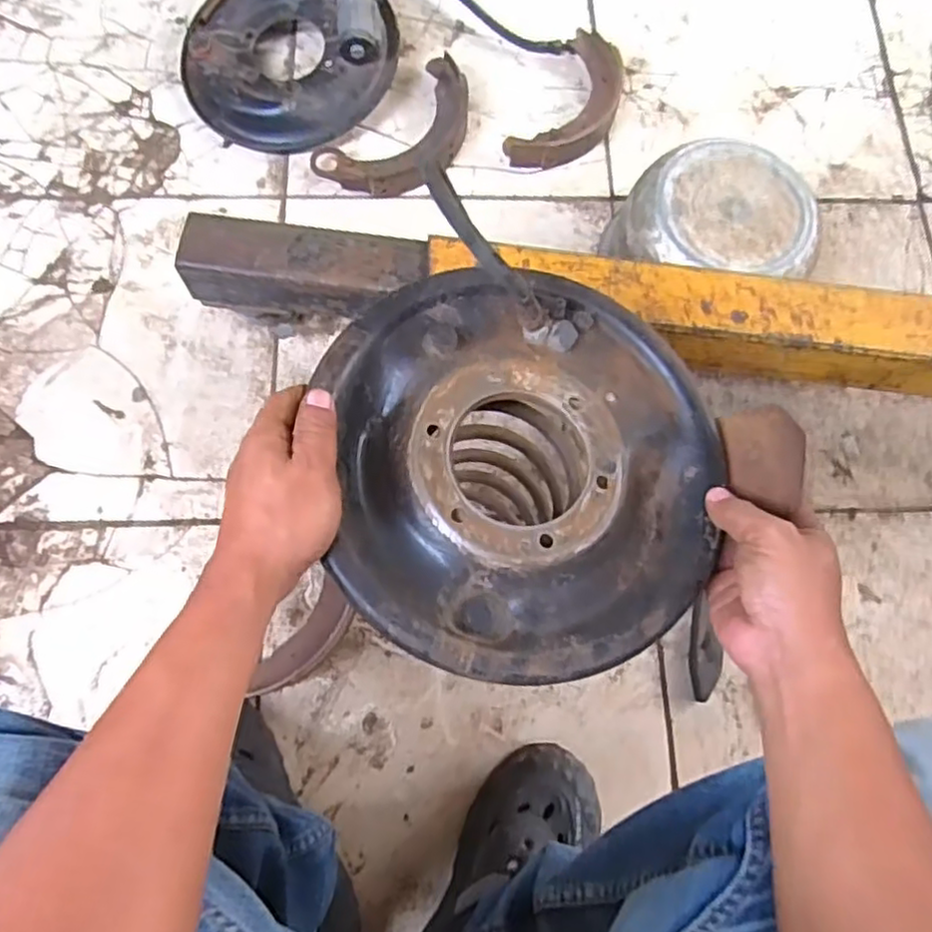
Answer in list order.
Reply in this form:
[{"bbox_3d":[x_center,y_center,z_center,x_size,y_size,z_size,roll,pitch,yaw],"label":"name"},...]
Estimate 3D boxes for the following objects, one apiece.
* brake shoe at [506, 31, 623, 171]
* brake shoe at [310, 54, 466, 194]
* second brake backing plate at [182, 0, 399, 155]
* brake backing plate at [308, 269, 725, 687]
[{"bbox_3d":[0.140,-0.456,0.899,0.099,0.036,0.217,29,76,6],"label":"brake shoe"},{"bbox_3d":[-0.073,-0.402,0.867,0.121,0.034,0.212,44,78,9],"label":"brake shoe"},{"bbox_3d":[-0.219,-0.518,0.877,0.259,0.080,0.234,-20,76,-7],"label":"second brake backing plate"},{"bbox_3d":[0.041,-0.003,0.448,0.240,0.051,0.257,0,75,-2],"label":"brake backing plate"}]

